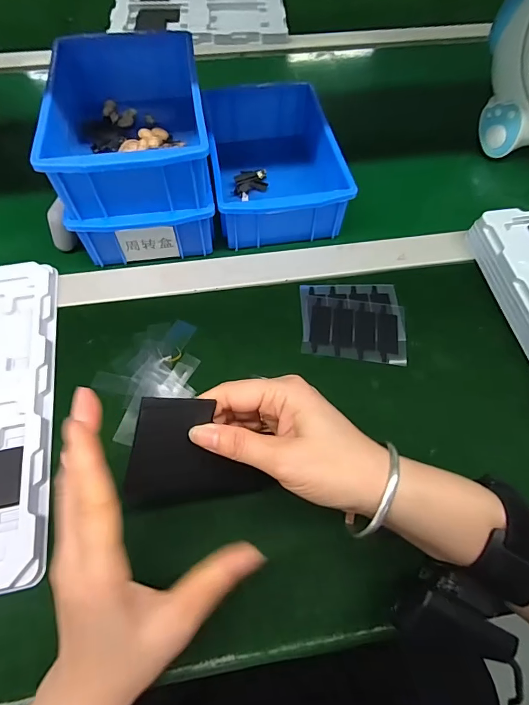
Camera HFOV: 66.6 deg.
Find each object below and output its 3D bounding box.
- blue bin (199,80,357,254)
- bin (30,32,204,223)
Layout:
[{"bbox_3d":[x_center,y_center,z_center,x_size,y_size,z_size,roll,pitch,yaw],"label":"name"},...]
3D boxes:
[{"bbox_3d":[0.008,-0.202,0.441,0.130,0.064,0.182,-8,62,-5],"label":"blue bin"},{"bbox_3d":[-0.125,-0.214,0.374,0.123,0.060,0.199,-8,62,-5],"label":"bin"}]

